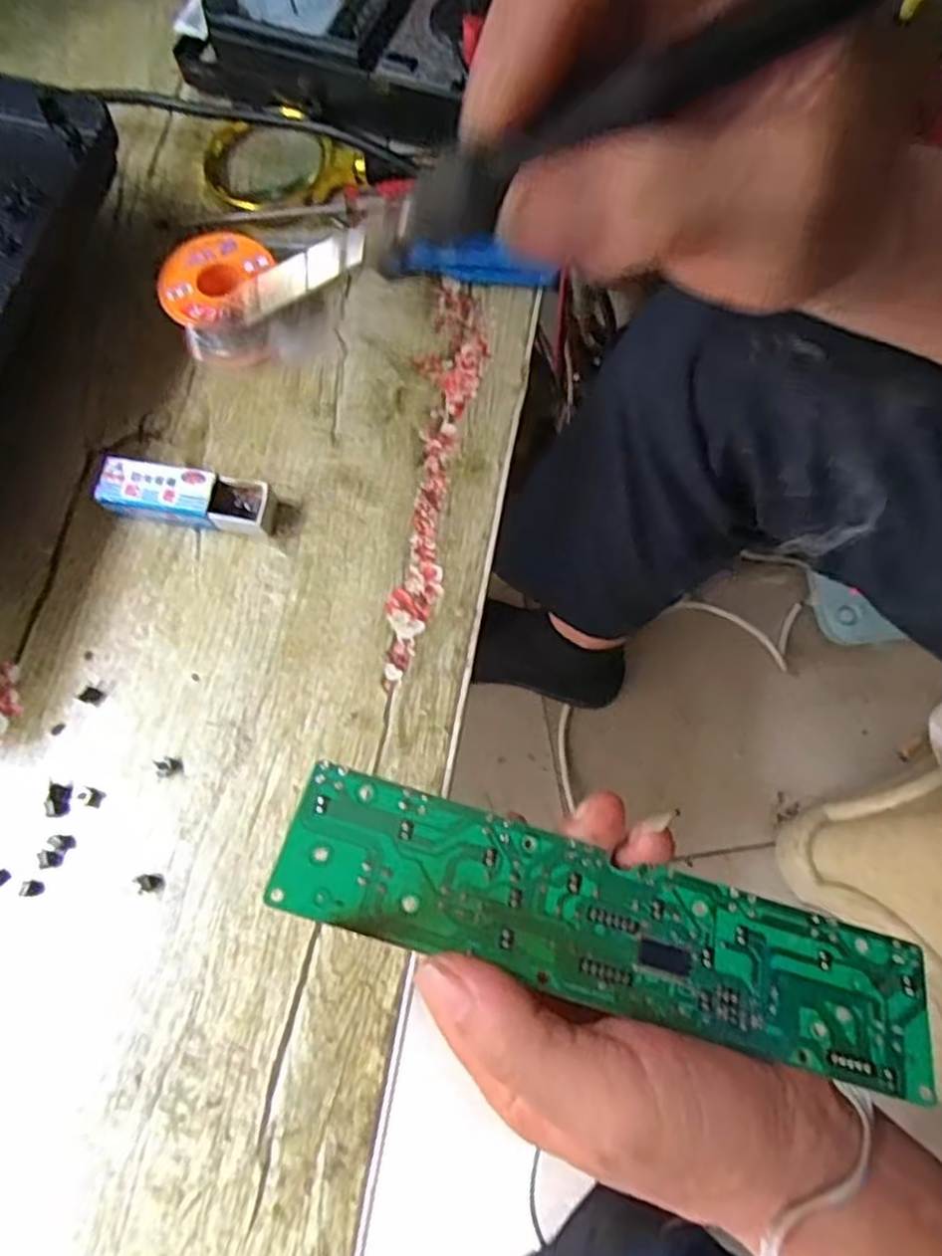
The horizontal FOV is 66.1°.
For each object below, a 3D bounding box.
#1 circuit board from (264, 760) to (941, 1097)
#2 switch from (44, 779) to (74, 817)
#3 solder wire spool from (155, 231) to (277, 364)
[{"bbox_3d":[0.043,0.093,0.226,0.204,0.004,0.045,17,58,-1],"label":"circuit board"},{"bbox_3d":[-0.164,0.068,0.287,0.009,0.004,0.014,3,72,0],"label":"switch"},{"bbox_3d":[-0.119,-0.156,0.345,0.047,0.030,0.051,0,72,-1],"label":"solder wire spool"}]

